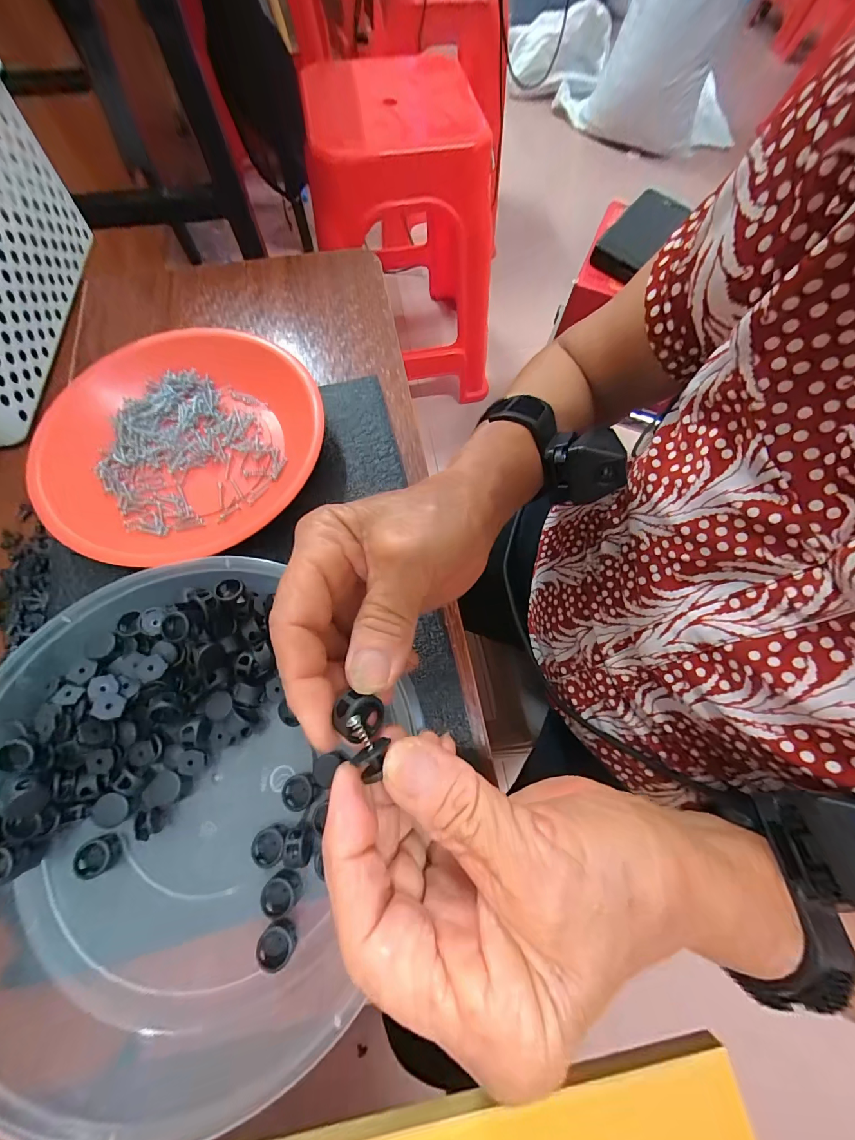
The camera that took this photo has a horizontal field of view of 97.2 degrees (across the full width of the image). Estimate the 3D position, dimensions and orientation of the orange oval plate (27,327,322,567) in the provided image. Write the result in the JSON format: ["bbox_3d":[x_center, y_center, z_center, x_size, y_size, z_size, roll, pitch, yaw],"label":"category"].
[{"bbox_3d":[-0.177,-0.093,0.272,0.176,0.025,0.187,22,71,6],"label":"orange oval plate"}]

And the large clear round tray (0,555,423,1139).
[{"bbox_3d":[-0.133,0.129,0.193,0.230,0.038,0.244,1,71,-2],"label":"large clear round tray"}]

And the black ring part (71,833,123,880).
[{"bbox_3d":[-0.173,0.150,0.197,0.019,0.011,0.017,-21,73,-9],"label":"black ring part"}]

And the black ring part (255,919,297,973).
[{"bbox_3d":[-0.073,0.182,0.182,0.017,0.008,0.017,1,71,-2],"label":"black ring part"}]

